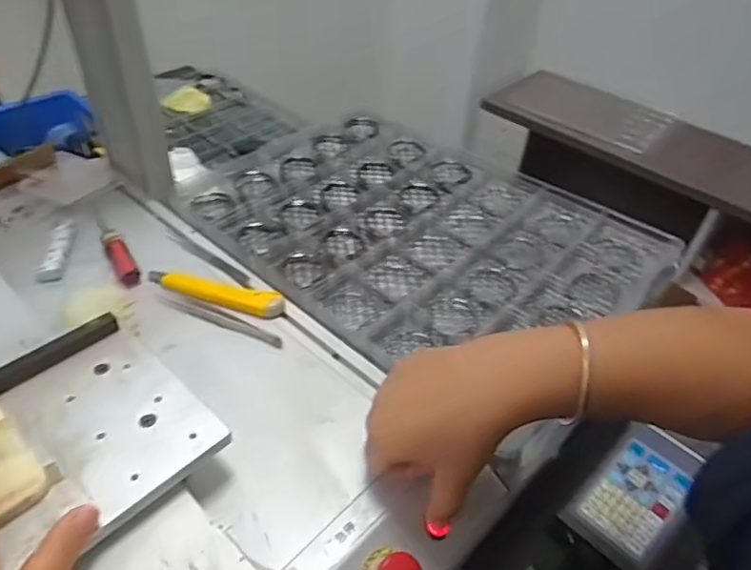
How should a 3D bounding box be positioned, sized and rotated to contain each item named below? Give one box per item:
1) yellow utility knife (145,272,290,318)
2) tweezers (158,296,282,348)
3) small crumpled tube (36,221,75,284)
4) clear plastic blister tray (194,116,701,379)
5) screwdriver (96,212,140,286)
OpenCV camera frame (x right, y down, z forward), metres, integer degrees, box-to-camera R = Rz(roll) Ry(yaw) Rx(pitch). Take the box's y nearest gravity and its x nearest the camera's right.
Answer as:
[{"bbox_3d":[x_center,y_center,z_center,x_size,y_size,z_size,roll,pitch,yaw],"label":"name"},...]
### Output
[{"bbox_3d":[-0.143,0.004,0.505,0.132,0.012,0.027,17,45,13],"label":"yellow utility knife"},{"bbox_3d":[-0.131,0.028,0.482,0.121,0.008,0.013,21,46,17],"label":"tweezers"},{"bbox_3d":[-0.299,-0.035,0.544,0.021,0.012,0.083,-4,44,-9],"label":"small crumpled tube"},{"bbox_3d":[0.031,-0.064,0.596,0.299,0.040,0.438,-32,54,-32],"label":"clear plastic blister tray"},{"bbox_3d":[-0.248,-0.043,0.546,0.019,0.015,0.124,-21,49,-24],"label":"screwdriver"}]

